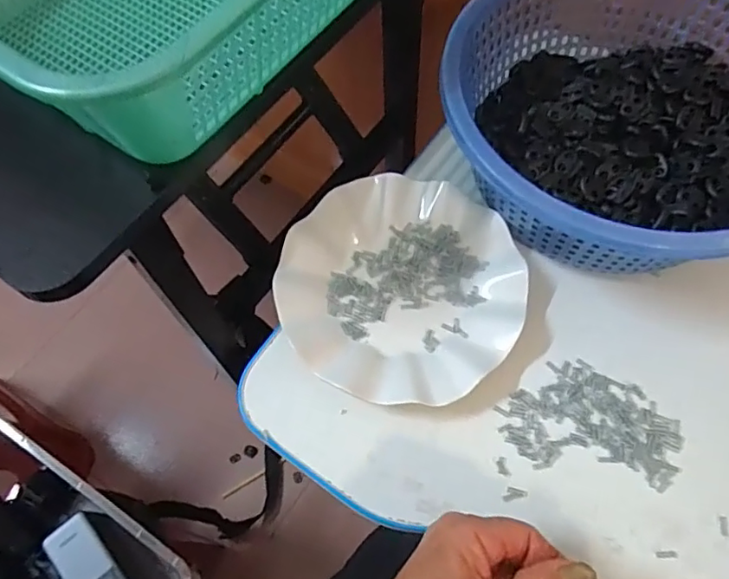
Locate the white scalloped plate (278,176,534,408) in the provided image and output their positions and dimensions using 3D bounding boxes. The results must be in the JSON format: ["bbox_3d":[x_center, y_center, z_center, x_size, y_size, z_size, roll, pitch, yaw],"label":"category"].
[{"bbox_3d":[0.027,-0.003,0.421,0.175,0.022,0.175,-1,65,2],"label":"white scalloped plate"}]

